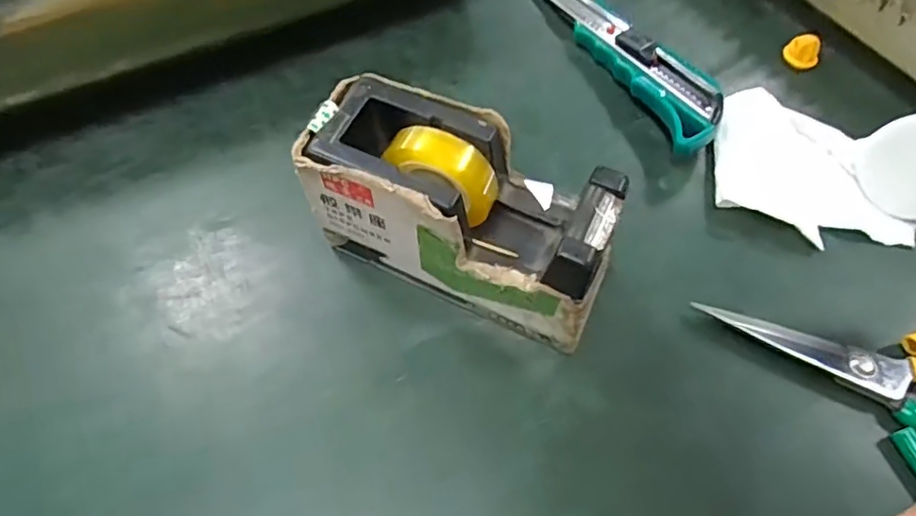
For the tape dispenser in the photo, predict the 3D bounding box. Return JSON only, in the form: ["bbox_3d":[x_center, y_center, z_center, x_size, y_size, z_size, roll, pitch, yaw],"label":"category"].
[{"bbox_3d":[0.004,-0.019,0.272,0.135,0.082,0.061,21,63,11],"label":"tape dispenser"}]

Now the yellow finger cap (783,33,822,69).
[{"bbox_3d":[0.215,-0.128,0.374,0.021,0.022,0.010,33,66,16],"label":"yellow finger cap"}]

